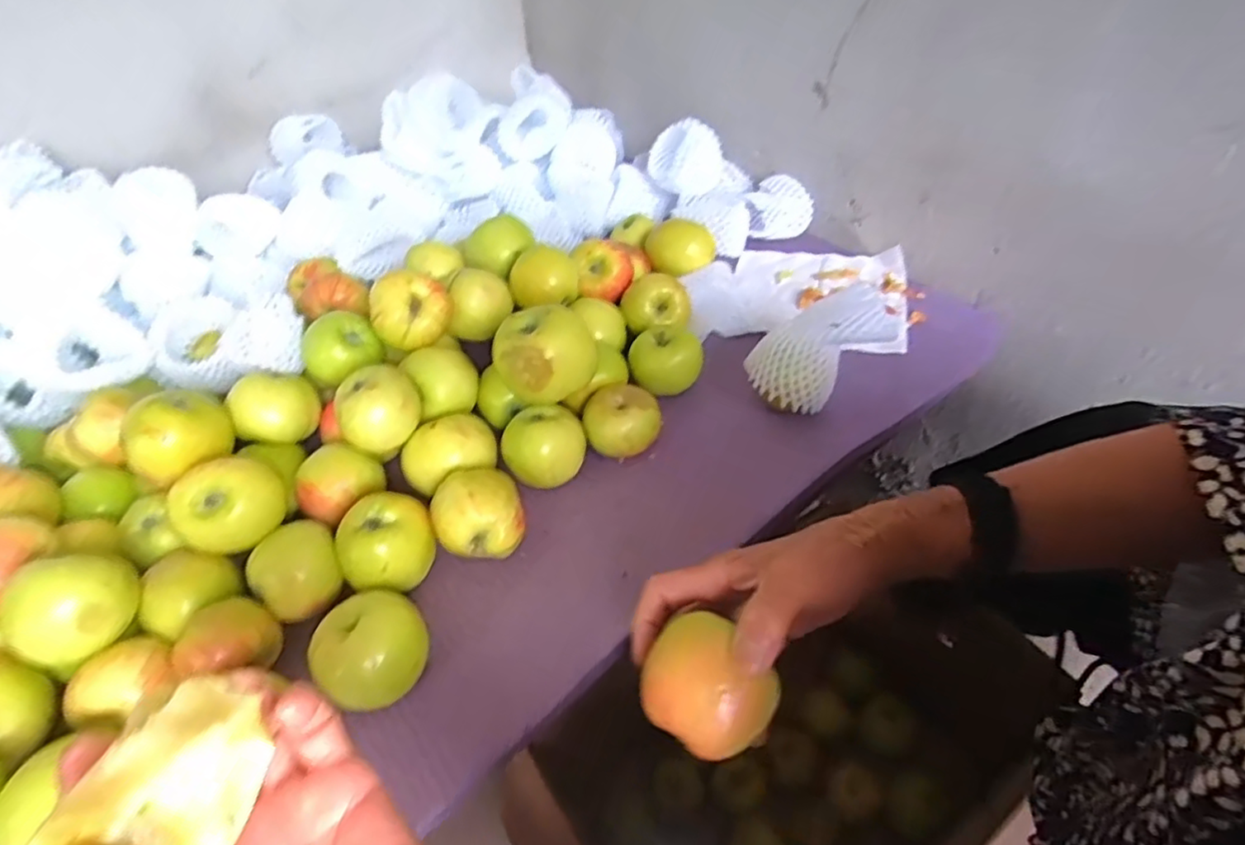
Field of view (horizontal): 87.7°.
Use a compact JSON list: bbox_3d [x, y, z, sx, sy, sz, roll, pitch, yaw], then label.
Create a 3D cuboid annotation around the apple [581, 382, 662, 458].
[{"bbox_3d":[0.003,0.001,0.515,0.052,0.048,0.058,31,56,31],"label":"apple"}]

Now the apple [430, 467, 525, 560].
[{"bbox_3d":[-0.100,0.069,0.455,0.060,0.055,0.060,-3,45,3],"label":"apple"}]

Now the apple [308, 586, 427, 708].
[{"bbox_3d":[-0.147,0.141,0.393,0.054,0.056,0.063,14,48,19],"label":"apple"}]

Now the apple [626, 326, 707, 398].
[{"bbox_3d":[0.038,-0.054,0.563,0.061,0.050,0.051,0,45,6],"label":"apple"}]

